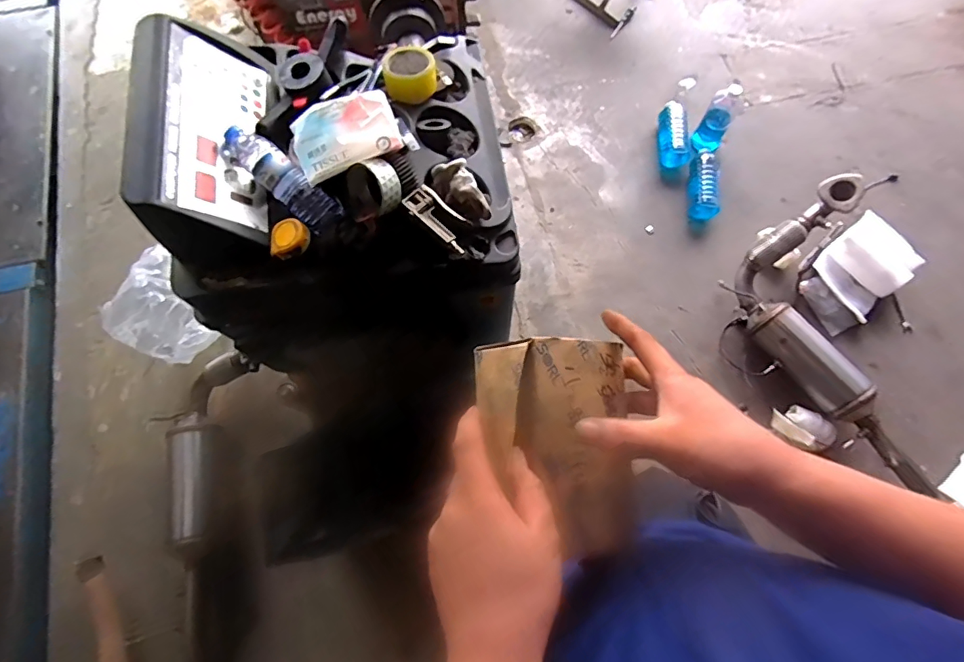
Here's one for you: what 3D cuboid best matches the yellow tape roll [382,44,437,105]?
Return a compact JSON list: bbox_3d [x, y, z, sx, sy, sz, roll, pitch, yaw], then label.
[{"bbox_3d":[-0.127,-0.457,0.866,0.093,0.041,0.093,0,72,1],"label":"yellow tape roll"}]

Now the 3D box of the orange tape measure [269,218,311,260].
[{"bbox_3d":[-0.302,-0.146,0.763,0.063,0.024,0.059,-20,70,-6],"label":"orange tape measure"}]

